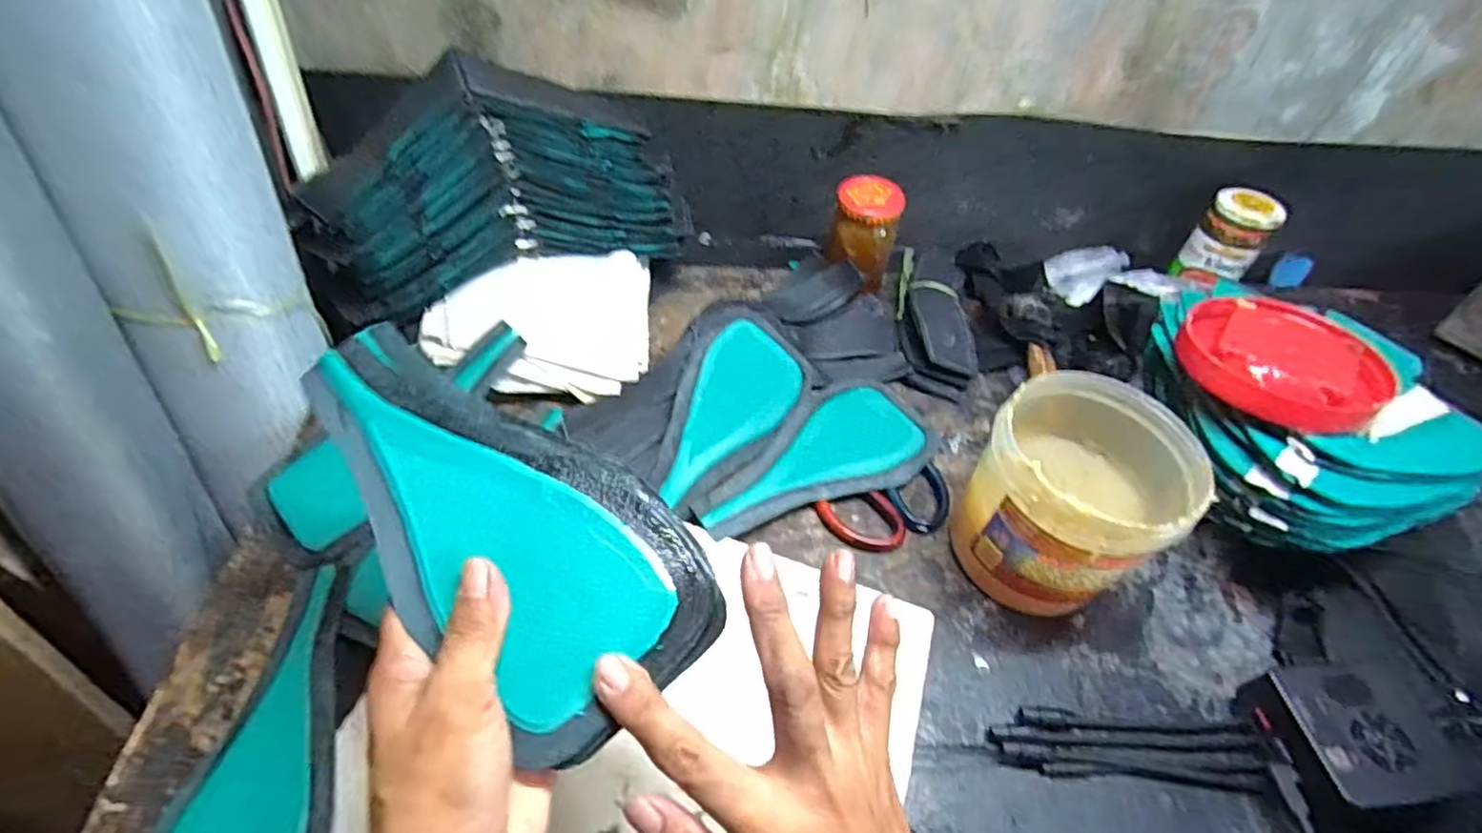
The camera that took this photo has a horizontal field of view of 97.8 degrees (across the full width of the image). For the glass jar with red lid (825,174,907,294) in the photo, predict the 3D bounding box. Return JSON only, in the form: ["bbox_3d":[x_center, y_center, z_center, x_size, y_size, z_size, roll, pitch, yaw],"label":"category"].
[{"bbox_3d":[0.115,-0.170,0.618,0.062,0.104,0.055,15,50,7],"label":"glass jar with red lid"}]

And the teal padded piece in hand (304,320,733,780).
[{"bbox_3d":[-0.113,0.037,0.277,0.220,0.028,0.095,37,55,14],"label":"teal padded piece in hand"}]

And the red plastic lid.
[{"bbox_3d":[0.364,-0.040,0.436,0.119,0.023,0.101,30,53,19],"label":"red plastic lid"}]

